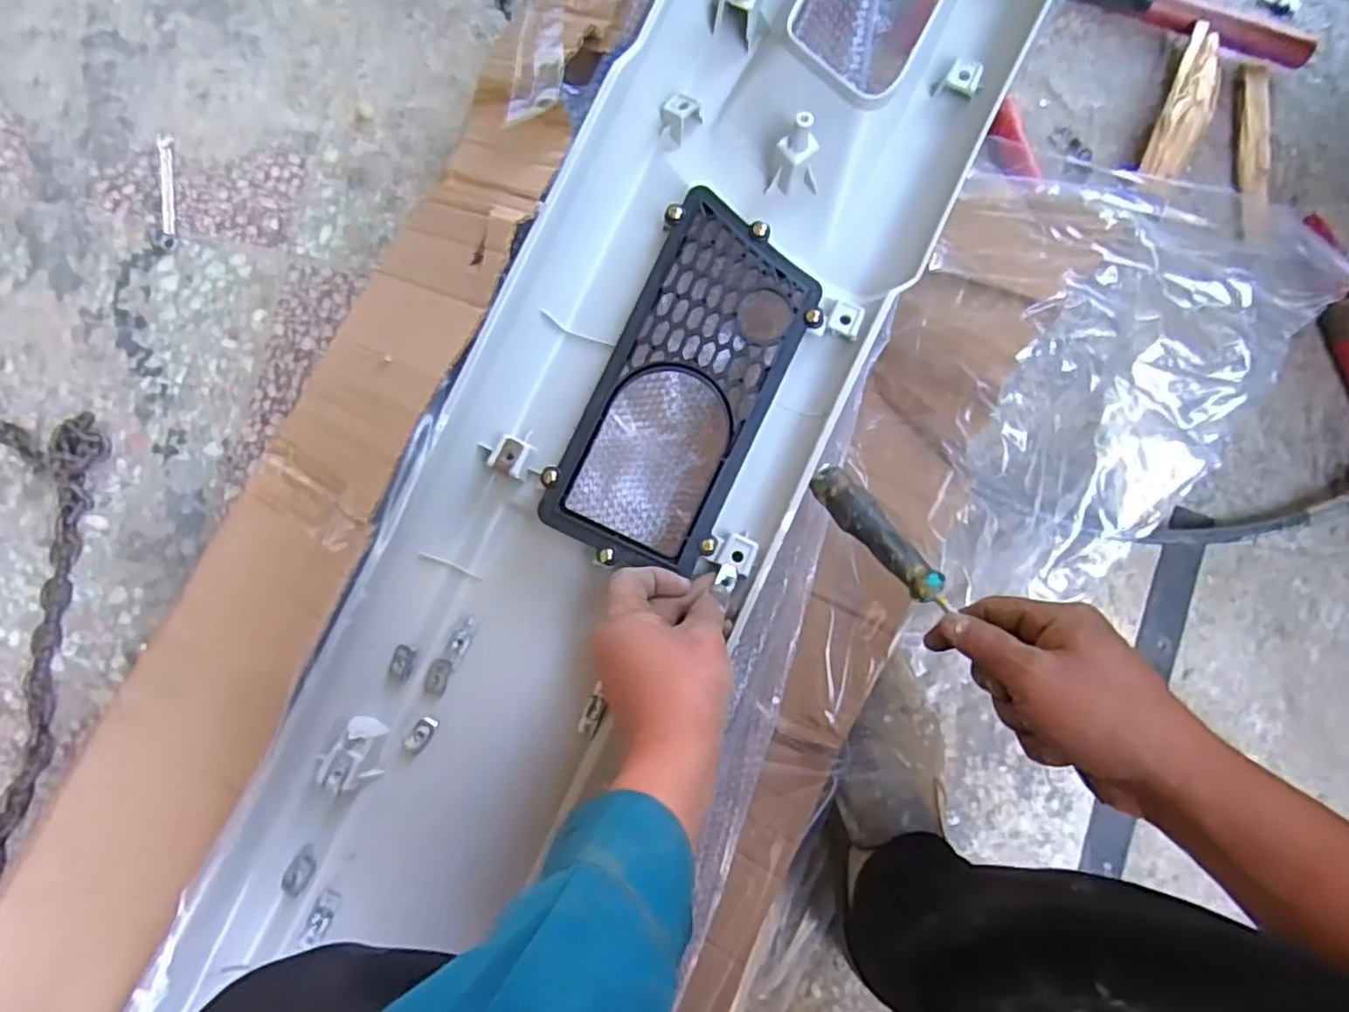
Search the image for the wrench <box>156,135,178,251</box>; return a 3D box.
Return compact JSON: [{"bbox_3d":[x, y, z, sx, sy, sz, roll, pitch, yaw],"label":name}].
[{"bbox_3d":[-0.473,-0.292,0.648,0.018,0.004,0.115,-6,82,-3],"label":"wrench"}]

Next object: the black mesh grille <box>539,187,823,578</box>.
[{"bbox_3d":[0.010,-0.089,0.514,0.126,0.029,0.270,24,81,2],"label":"black mesh grille"}]

